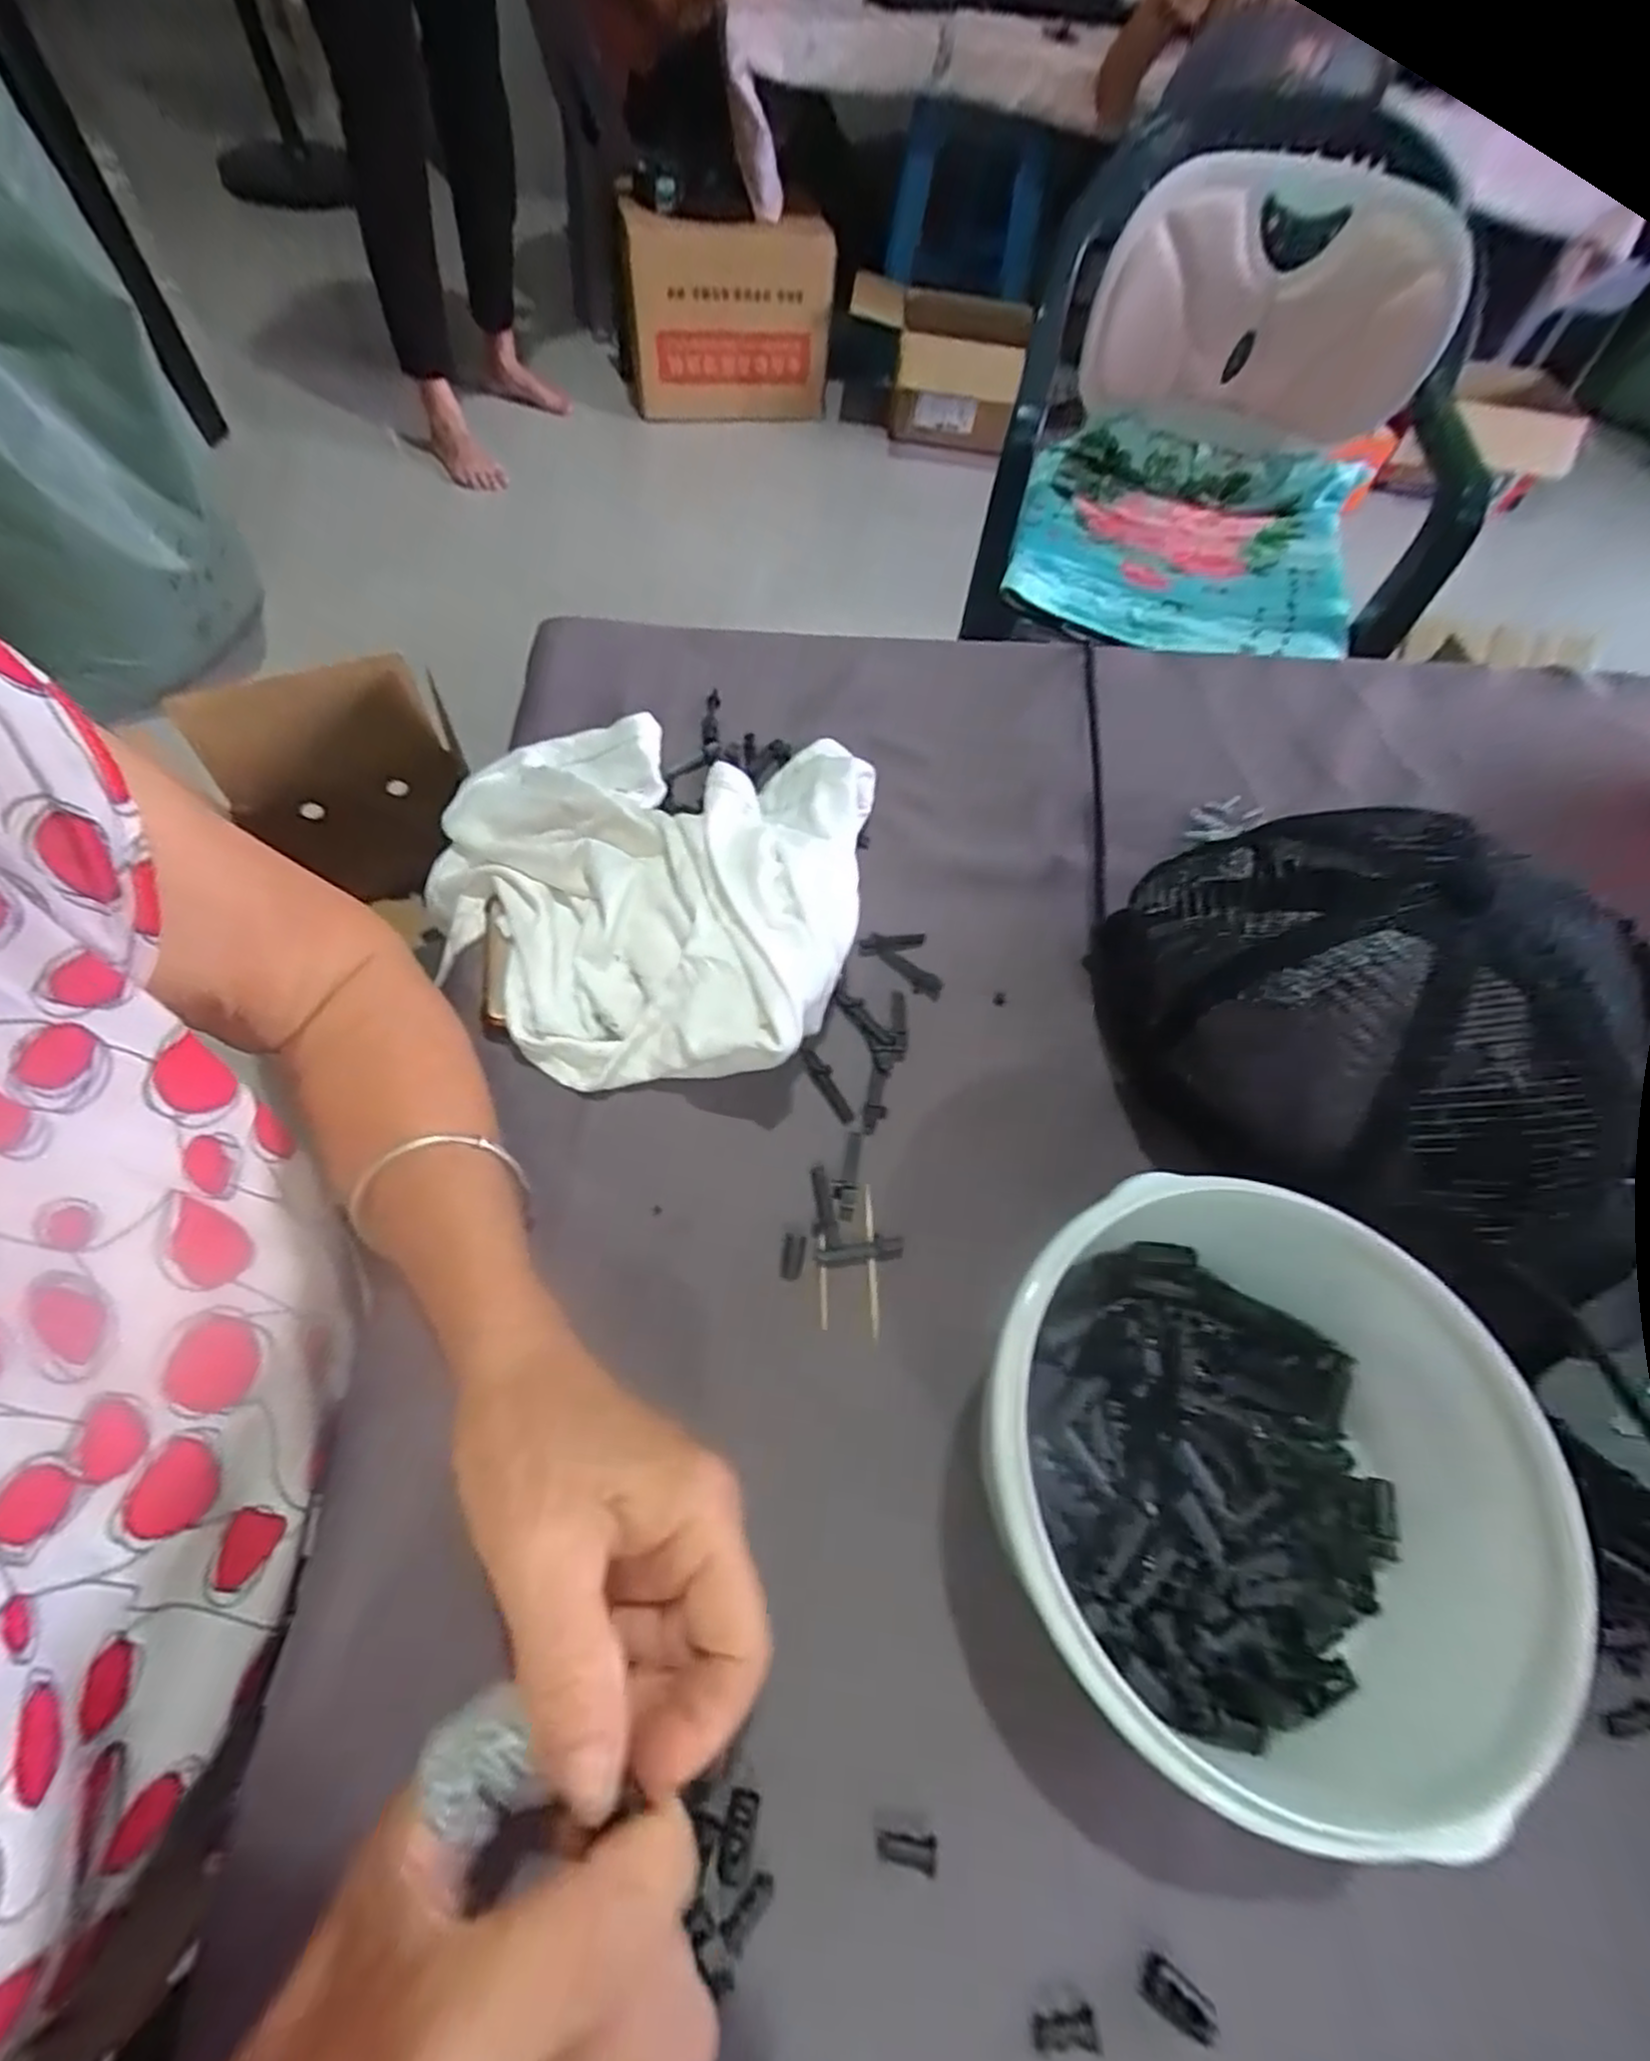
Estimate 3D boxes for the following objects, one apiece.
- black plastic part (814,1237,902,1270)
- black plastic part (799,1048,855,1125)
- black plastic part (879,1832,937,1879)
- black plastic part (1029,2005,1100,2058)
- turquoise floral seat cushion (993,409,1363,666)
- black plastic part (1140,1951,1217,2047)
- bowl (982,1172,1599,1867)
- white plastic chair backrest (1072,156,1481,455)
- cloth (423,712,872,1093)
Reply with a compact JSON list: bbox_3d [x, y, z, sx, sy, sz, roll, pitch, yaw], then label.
[{"bbox_3d":[0.015,0.089,0.311,0.035,0.004,0.010,-6,61,-6],"label":"black plastic part"},{"bbox_3d":[0.001,0.024,0.348,0.009,0.004,0.040,-27,66,-17],"label":"black plastic part"},{"bbox_3d":[0.024,0.241,0.225,0.017,0.004,0.009,9,61,2],"label":"black plastic part"},{"bbox_3d":[0.066,0.273,0.209,0.017,0.004,0.008,0,61,-3],"label":"black plastic part"},{"bbox_3d":[0.400,-0.547,0.861,0.359,0.111,0.255,15,60,3],"label":"turquoise floral seat cushion"},{"bbox_3d":[0.099,0.270,0.214,0.020,0.005,0.011,31,64,14],"label":"black plastic part"},{"bbox_3d":[0.130,0.142,0.246,0.144,0.078,0.153,1,61,-2],"label":"bowl"},{"bbox_3d":[0.442,-0.719,0.790,0.330,0.328,0.116,16,94,0],"label":"white plastic chair backrest"},{"bbox_3d":[-0.092,-0.078,0.372,0.216,0.053,0.201,16,61,6],"label":"cloth"}]

